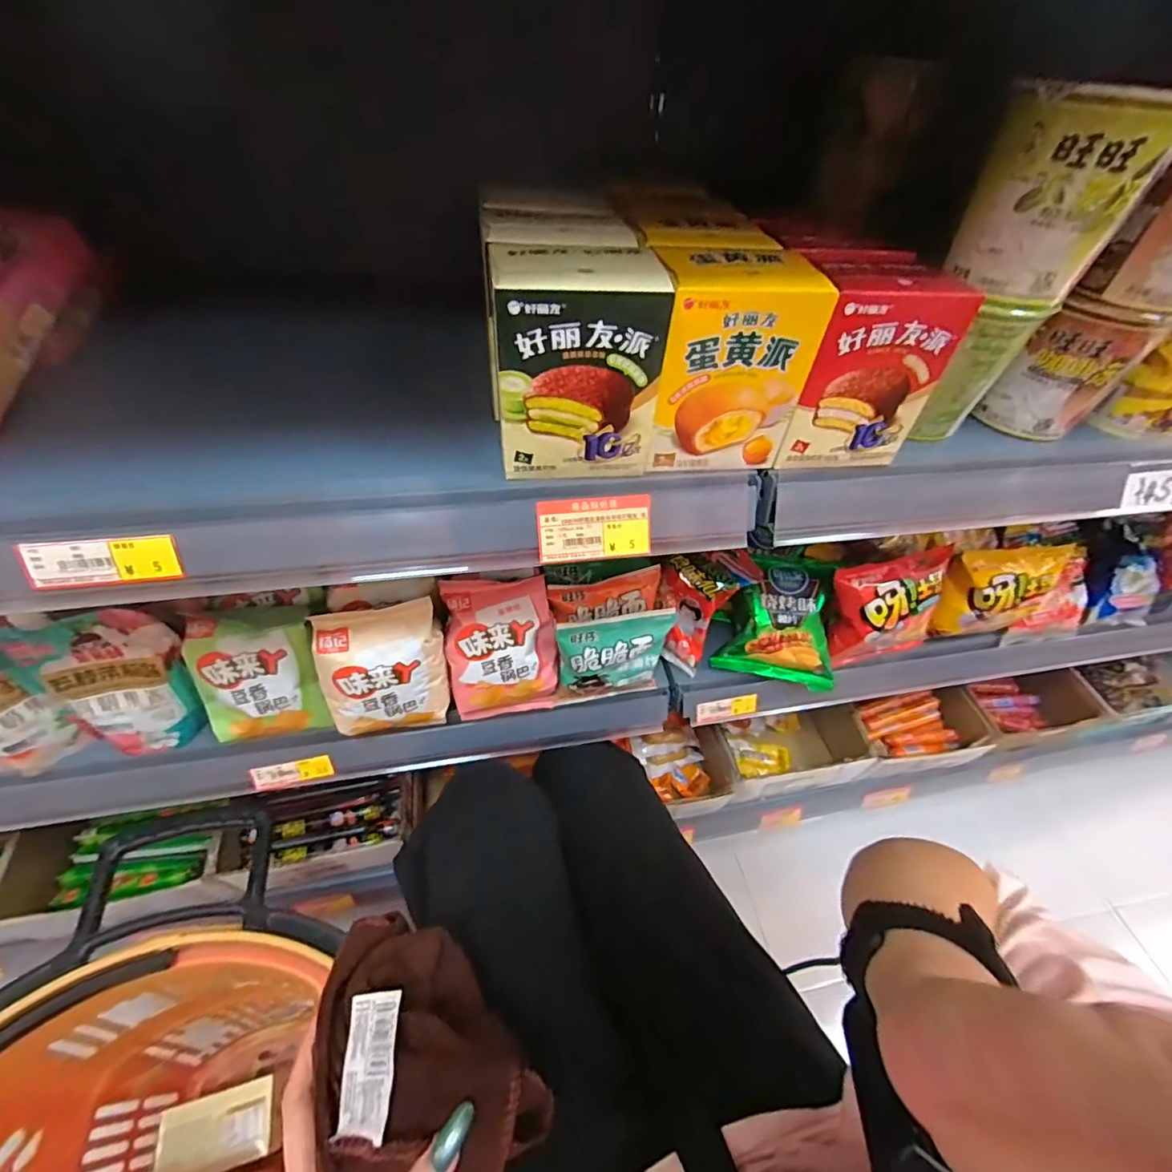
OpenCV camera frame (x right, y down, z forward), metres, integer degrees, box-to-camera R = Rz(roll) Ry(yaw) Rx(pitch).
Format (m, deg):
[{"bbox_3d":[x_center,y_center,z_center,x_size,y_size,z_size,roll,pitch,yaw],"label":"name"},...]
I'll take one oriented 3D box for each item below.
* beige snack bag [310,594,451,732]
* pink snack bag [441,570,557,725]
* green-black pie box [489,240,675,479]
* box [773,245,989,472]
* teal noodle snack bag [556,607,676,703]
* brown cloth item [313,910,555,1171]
[{"bbox_3d":[-0.168,0.072,0.432,0.098,0.123,0.045,-9,34,-14],"label":"beige snack bag"},{"bbox_3d":[-0.074,0.061,0.470,0.096,0.141,0.042,-8,27,-10],"label":"pink snack bag"},{"bbox_3d":[-0.007,-0.122,0.290,0.084,0.103,0.059,-5,51,-10],"label":"green-black pie box"},{"bbox_3d":[0.163,-0.132,0.317,0.088,0.104,0.052,-4,51,-9],"label":"box"},{"bbox_3d":[0.025,0.069,0.480,0.100,0.108,0.023,-6,51,-11],"label":"teal noodle snack bag"},{"bbox_3d":[-0.090,0.242,0.264,0.089,0.053,0.137,-33,60,-28],"label":"brown cloth item"}]

